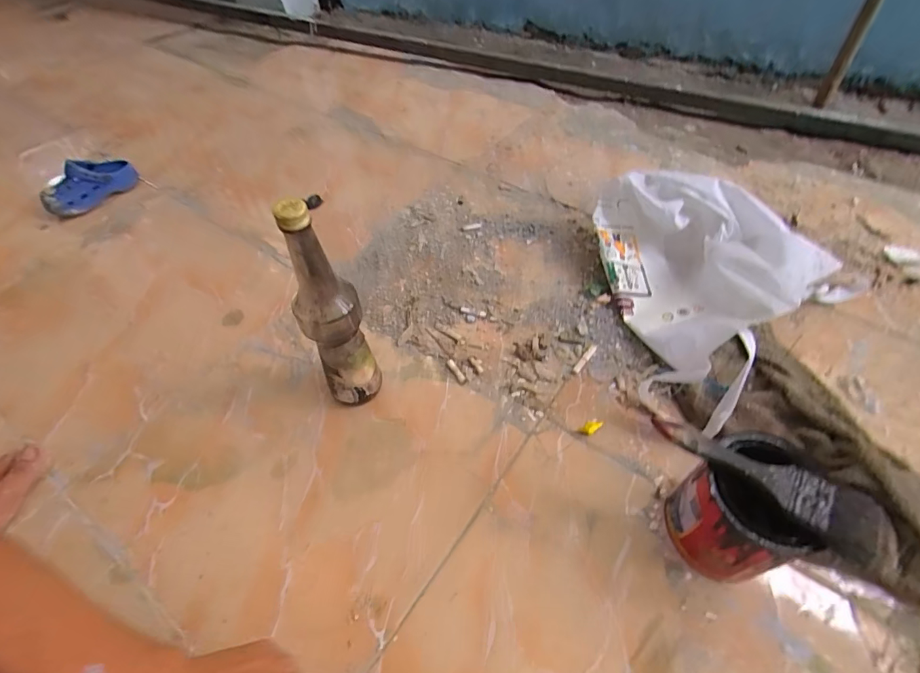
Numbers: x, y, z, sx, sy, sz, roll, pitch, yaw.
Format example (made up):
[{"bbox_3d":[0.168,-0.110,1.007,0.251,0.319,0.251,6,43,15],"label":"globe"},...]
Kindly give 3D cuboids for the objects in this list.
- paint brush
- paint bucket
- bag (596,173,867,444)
[{"bbox_3d":[0.256,0.125,0.381,0.181,0.013,0.055,22,56,17],"label":"paint brush"},{"bbox_3d":[0.258,0.167,0.432,0.088,0.129,0.100,-5,53,-3],"label":"paint bucket"},{"bbox_3d":[0.322,-0.097,0.641,0.346,0.115,0.322,-34,59,-22],"label":"bag"}]

